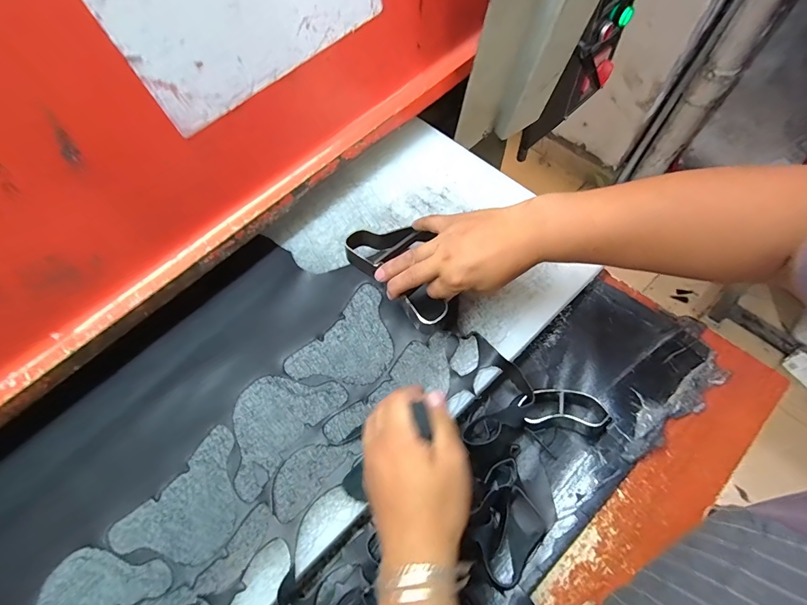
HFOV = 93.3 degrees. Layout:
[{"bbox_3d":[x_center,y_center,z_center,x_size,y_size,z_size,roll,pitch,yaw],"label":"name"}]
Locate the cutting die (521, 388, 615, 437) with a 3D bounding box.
[{"bbox_3d":[0.165,0.111,0.391,0.091,0.032,0.039,7,67,6],"label":"cutting die"}]

